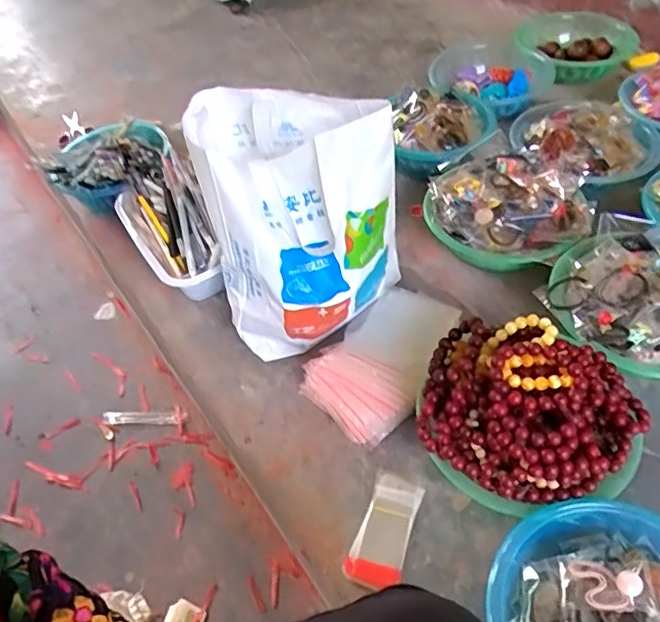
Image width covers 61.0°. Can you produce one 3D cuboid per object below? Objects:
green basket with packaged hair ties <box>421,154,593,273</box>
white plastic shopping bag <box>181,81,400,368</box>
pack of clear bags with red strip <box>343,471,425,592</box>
[{"bbox_3d":[0.262,-0.155,0.842,0.237,0.084,0.172,8,51,13],"label":"green basket with packaged hair ties"},{"bbox_3d":[-0.036,-0.102,0.735,0.234,0.316,0.189,-3,50,3],"label":"white plastic shopping bag"},{"bbox_3d":[0.063,0.247,0.634,0.059,0.012,0.122,17,54,19],"label":"pack of clear bags with red strip"}]

